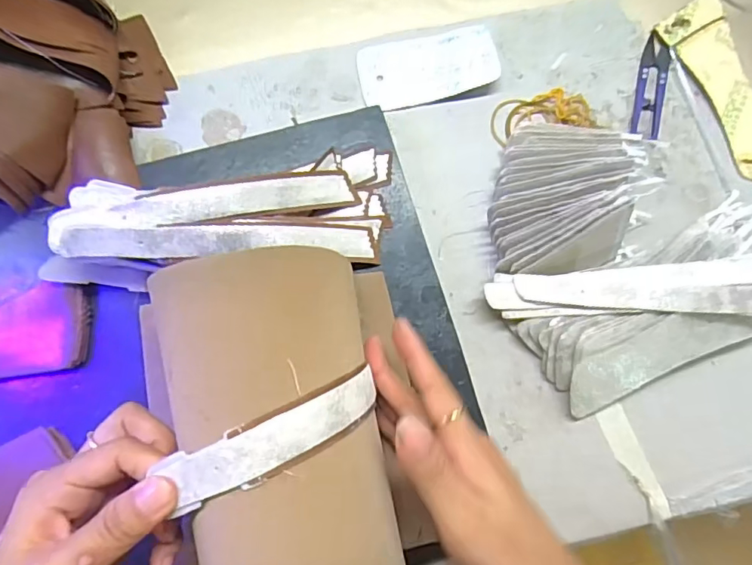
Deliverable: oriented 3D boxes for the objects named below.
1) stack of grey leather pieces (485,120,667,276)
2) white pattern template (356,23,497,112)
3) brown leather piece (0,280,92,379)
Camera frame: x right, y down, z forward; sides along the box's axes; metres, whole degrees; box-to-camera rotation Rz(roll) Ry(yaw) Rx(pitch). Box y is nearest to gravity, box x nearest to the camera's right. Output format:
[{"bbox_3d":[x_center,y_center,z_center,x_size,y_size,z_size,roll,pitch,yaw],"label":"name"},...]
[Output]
[{"bbox_3d":[0.129,-0.062,0.367,0.099,0.054,0.103,-6,82,-3],"label":"stack of grey leather pieces"},{"bbox_3d":[0.039,-0.165,0.402,0.103,0.015,0.053,-13,83,-4],"label":"white pattern template"},{"bbox_3d":[-0.227,0.032,0.344,0.080,0.011,0.055,-9,82,-3],"label":"brown leather piece"}]

